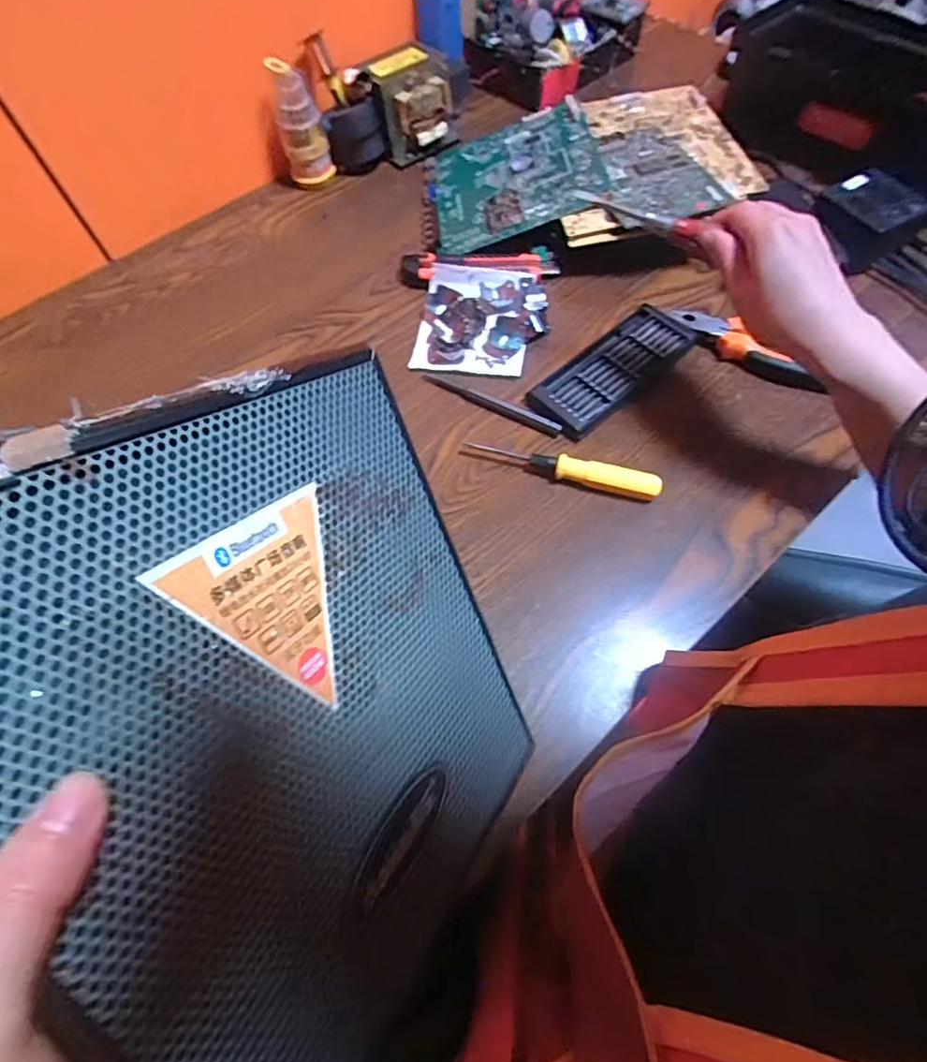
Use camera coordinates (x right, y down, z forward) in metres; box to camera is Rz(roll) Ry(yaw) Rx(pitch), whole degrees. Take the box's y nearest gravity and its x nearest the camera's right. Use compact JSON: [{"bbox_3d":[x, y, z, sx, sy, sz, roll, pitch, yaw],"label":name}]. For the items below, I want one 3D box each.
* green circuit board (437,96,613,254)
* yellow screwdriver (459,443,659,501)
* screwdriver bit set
[{"bbox_3d":[0.057,-0.389,0.597,0.179,0.014,0.179,-9,67,17],"label":"green circuit board"},{"bbox_3d":[0.082,-0.054,0.450,0.157,0.021,0.018,16,67,9],"label":"yellow screwdriver"},{"bbox_3d":[0.135,-0.147,0.495,0.158,0.017,0.064,-39,70,-15],"label":"screwdriver bit set"}]

